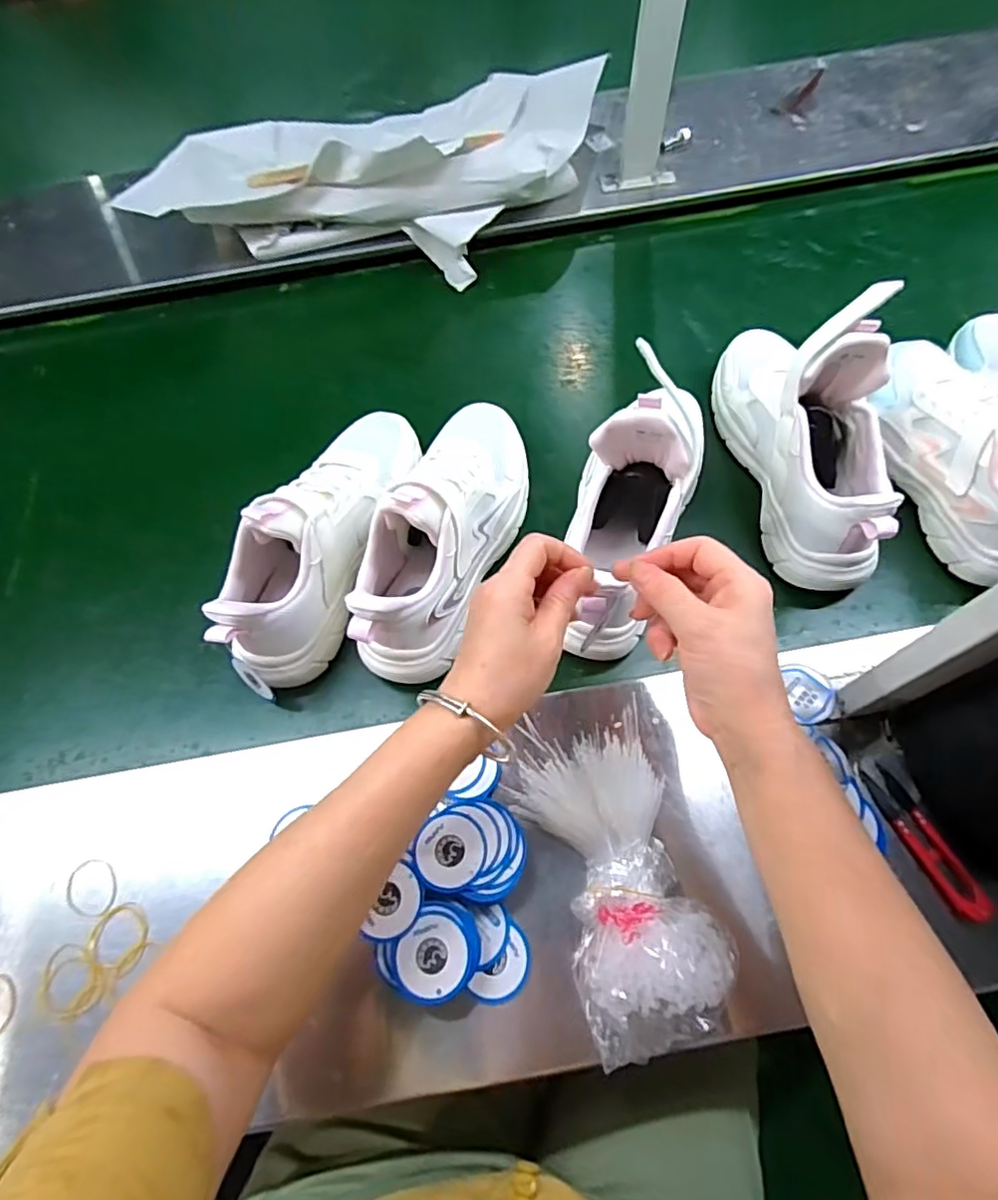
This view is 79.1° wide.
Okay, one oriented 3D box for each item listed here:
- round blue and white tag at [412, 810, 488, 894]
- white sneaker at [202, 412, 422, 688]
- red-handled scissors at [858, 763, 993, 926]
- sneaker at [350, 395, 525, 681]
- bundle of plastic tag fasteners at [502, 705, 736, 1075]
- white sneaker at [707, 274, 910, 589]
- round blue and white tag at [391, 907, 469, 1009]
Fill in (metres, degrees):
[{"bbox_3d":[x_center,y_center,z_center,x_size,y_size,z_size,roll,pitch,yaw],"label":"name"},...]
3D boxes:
[{"bbox_3d":[-0.031,0.166,0.398,0.044,0.005,0.047,-1,65,2],"label":"round blue and white tag"},{"bbox_3d":[-0.136,-0.062,0.509,0.095,0.122,0.267,16,67,10],"label":"white sneaker"},{"bbox_3d":[0.291,0.162,0.411,0.025,0.018,0.102,-23,66,-8],"label":"red-handled scissors"},{"bbox_3d":[-0.041,-0.067,0.511,0.087,0.117,0.269,17,67,11],"label":"sneaker"},{"bbox_3d":[0.079,0.170,0.397,0.107,0.048,0.199,-19,65,-6],"label":"bundle of plastic tag fasteners"},{"bbox_3d":[0.267,-0.146,0.497,0.079,0.153,0.238,-8,65,-1],"label":"white sneaker"},{"bbox_3d":[-0.041,0.222,0.375,0.046,0.007,0.047,-1,65,2],"label":"round blue and white tag"}]

